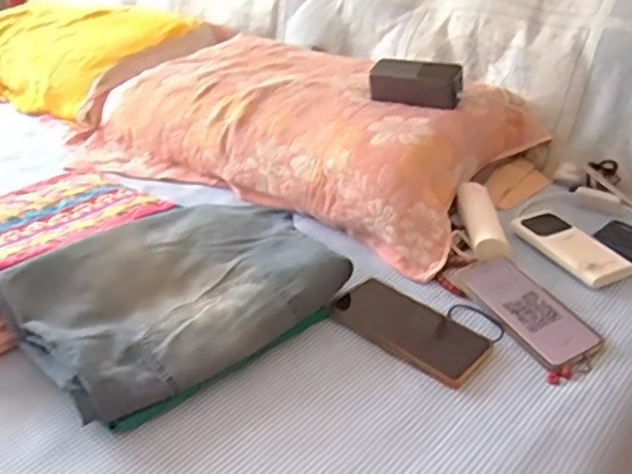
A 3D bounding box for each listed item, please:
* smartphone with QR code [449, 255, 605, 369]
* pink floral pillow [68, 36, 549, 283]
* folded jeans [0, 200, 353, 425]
[{"bbox_3d":[0.230,0.075,0.718,0.075,0.010,0.161,-24,46,-19],"label":"smartphone with QR code"},{"bbox_3d":[-0.026,-0.186,1.054,0.688,0.129,0.396,22,39,35],"label":"pink floral pillow"},{"bbox_3d":[-0.141,0.051,0.701,0.323,0.078,0.225,-28,39,-35],"label":"folded jeans"}]

